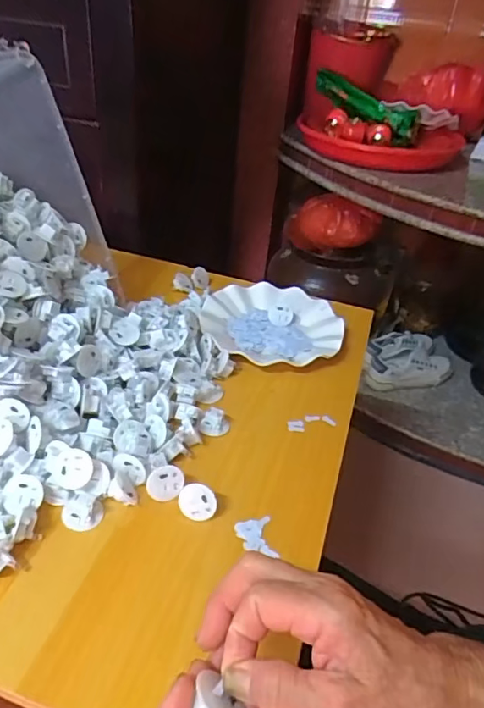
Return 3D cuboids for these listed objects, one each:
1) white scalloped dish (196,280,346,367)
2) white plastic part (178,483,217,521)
[{"bbox_3d":[0.038,-0.040,0.683,0.179,0.019,0.171,4,36,-3],"label":"white scalloped dish"},{"bbox_3d":[-0.037,0.125,0.448,0.033,0.031,0.014,11,5,8],"label":"white plastic part"}]

